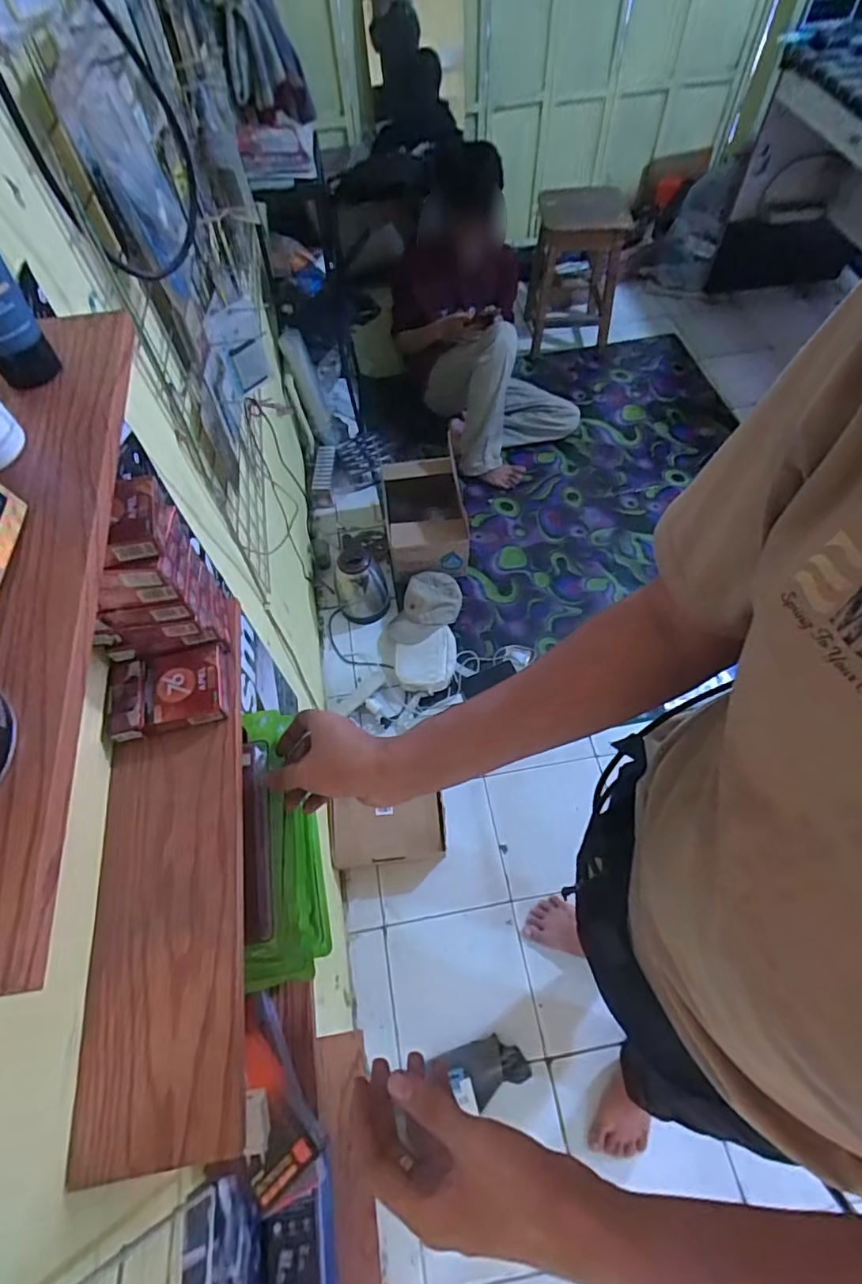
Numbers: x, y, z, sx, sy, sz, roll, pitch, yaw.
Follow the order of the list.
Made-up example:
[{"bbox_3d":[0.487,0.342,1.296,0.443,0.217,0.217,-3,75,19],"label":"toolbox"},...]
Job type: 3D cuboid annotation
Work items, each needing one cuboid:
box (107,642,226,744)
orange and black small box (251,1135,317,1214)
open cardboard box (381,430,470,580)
[{"bbox_3d":[-0.214,0.039,0.458,0.089,0.019,0.062,-13,61,-5],"label":"box"},{"bbox_3d":[-0.113,0.407,0.434,0.050,0.011,0.018,-37,65,-17],"label":"orange and black small box"},{"bbox_3d":[-0.025,-0.395,1.722,0.240,0.193,0.346,-7,60,-2],"label":"open cardboard box"}]

